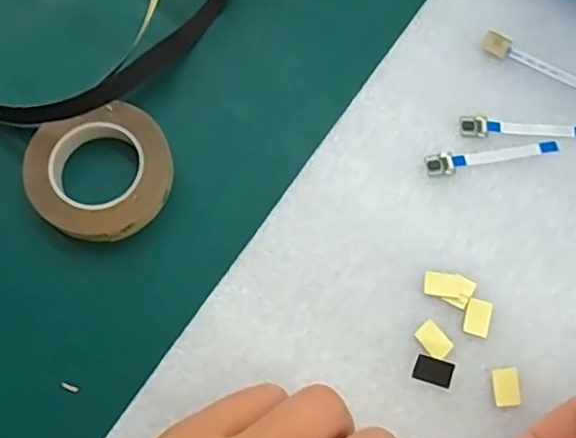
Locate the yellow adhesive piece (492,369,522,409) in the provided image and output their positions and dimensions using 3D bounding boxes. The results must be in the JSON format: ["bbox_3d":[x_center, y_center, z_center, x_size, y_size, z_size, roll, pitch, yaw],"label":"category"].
[{"bbox_3d":[0.086,0.066,0.239,0.010,0.004,0.014,-1,70,-1],"label":"yellow adhesive piece"}]

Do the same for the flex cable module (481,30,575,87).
[{"bbox_3d":[0.120,-0.073,0.286,0.059,0.004,0.011,26,72,9],"label":"flex cable module"}]

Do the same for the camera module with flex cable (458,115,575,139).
[{"bbox_3d":[0.108,-0.041,0.276,0.061,0.004,0.010,2,70,1],"label":"camera module with flex cable"}]

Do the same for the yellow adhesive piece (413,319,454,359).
[{"bbox_3d":[0.058,0.049,0.245,0.010,0.004,0.014,-38,75,-13],"label":"yellow adhesive piece"}]

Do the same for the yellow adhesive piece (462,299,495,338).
[{"bbox_3d":[0.078,0.040,0.247,0.010,0.004,0.015,18,71,6],"label":"yellow adhesive piece"}]

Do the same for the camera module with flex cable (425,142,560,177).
[{"bbox_3d":[0.092,-0.027,0.271,0.061,0.004,0.011,-6,70,-2],"label":"camera module with flex cable"}]

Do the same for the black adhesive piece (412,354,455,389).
[{"bbox_3d":[0.058,0.060,0.242,0.015,0.004,0.010,17,71,6],"label":"black adhesive piece"}]

